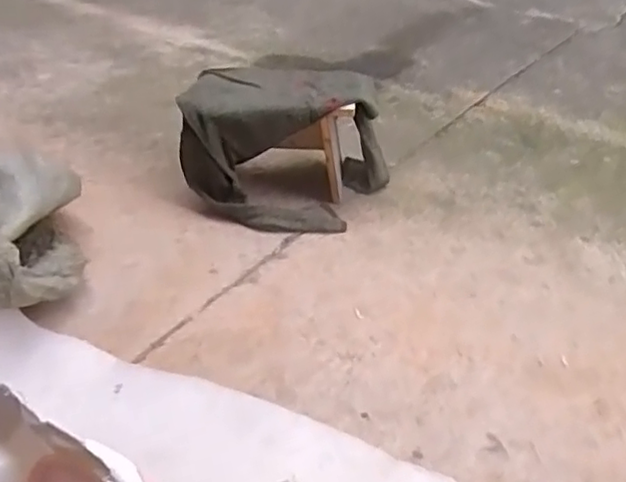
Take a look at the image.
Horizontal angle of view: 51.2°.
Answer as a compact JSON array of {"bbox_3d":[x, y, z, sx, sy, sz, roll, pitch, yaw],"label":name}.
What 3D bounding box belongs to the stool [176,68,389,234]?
[{"bbox_3d":[-0.059,-0.200,1.416,0.432,0.250,0.298,2,39,6],"label":"stool"}]

